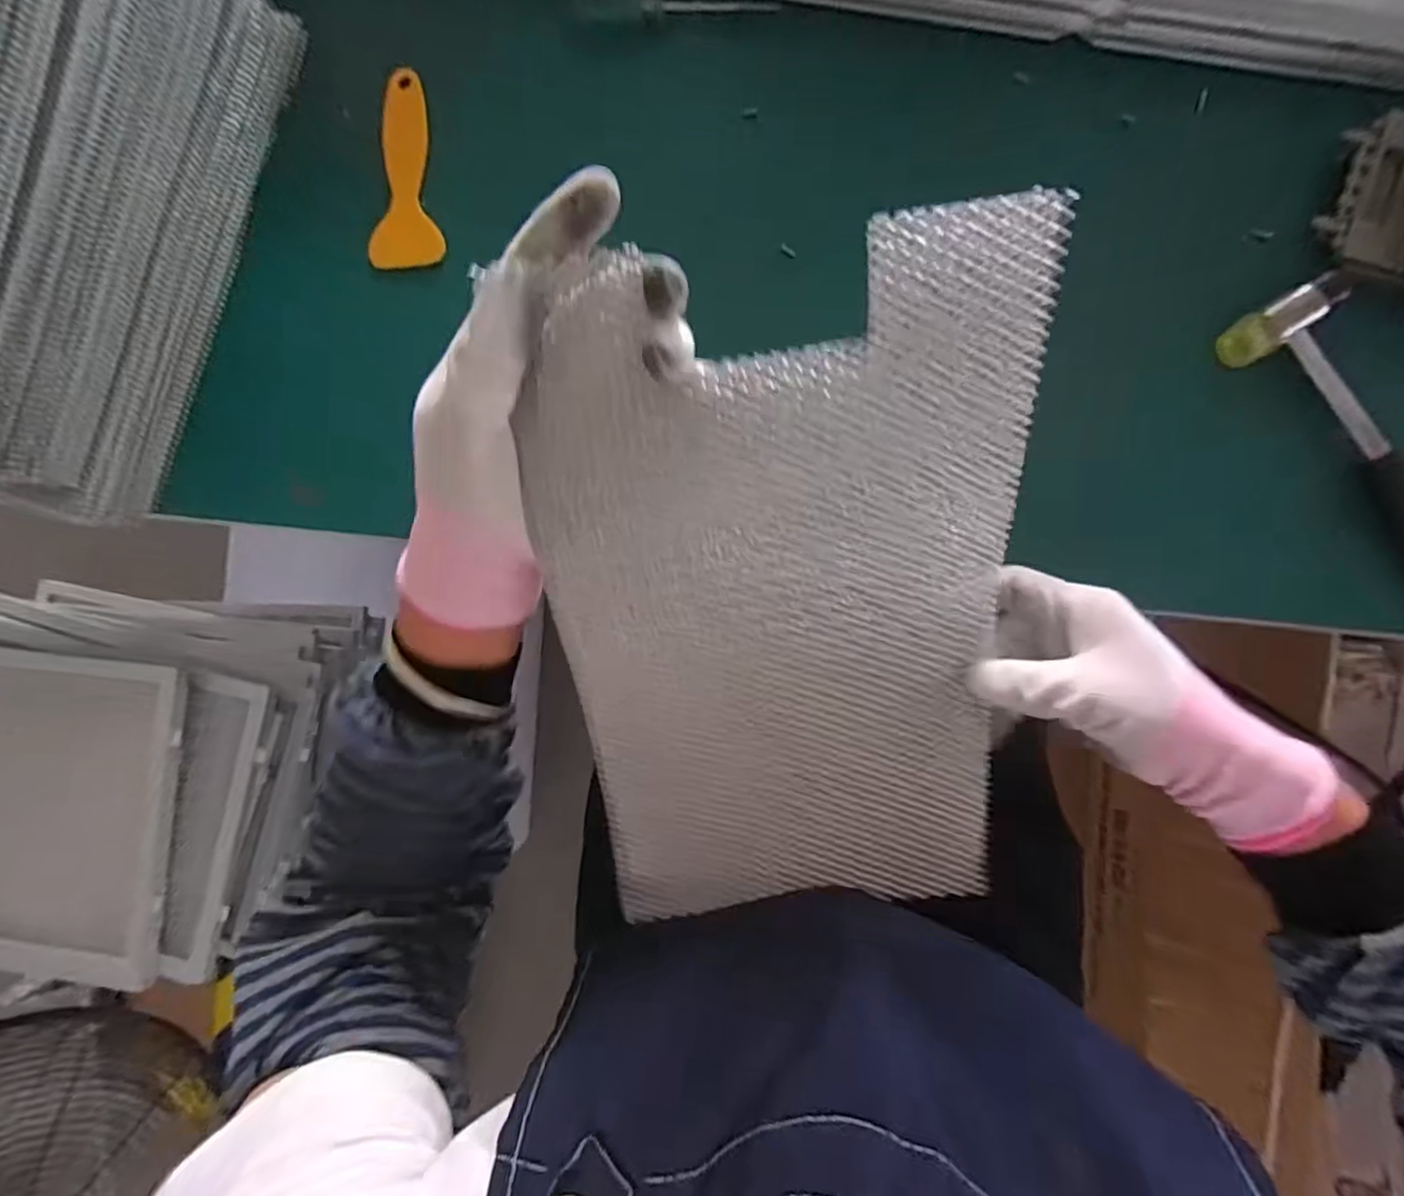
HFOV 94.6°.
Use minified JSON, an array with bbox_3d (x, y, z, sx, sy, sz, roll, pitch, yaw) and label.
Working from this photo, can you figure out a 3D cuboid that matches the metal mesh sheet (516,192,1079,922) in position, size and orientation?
[{"bbox_3d":[0.037,0.021,0.292,0.193,0.029,0.318,-6,121,4],"label":"metal mesh sheet"}]

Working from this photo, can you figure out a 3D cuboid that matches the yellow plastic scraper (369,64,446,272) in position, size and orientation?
[{"bbox_3d":[-0.180,-0.267,0.404,0.043,0.005,0.122,4,87,5],"label":"yellow plastic scraper"}]

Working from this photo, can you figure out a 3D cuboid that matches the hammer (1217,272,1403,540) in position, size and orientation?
[{"bbox_3d":[0.373,-0.073,0.349,0.070,0.034,0.218,-36,84,2],"label":"hammer"}]

